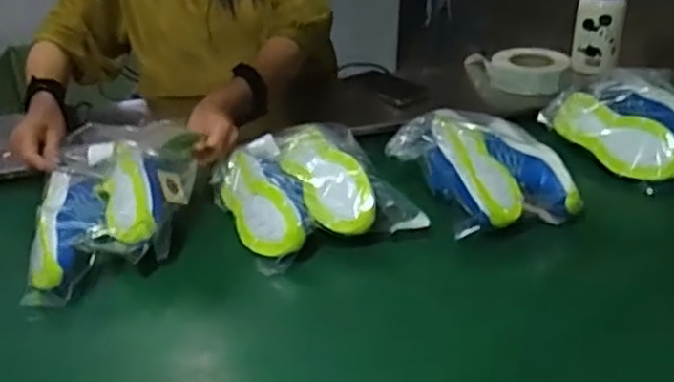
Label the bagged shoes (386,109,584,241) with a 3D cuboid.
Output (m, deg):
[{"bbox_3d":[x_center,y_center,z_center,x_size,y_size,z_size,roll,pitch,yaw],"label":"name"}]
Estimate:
[{"bbox_3d":[0.182,-0.032,0.895,0.186,0.092,0.216,-11,30,-15],"label":"bagged shoes"}]

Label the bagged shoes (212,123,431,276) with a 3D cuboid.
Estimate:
[{"bbox_3d":[-0.032,-0.005,0.878,0.221,0.092,0.202,-14,30,-19],"label":"bagged shoes"}]

